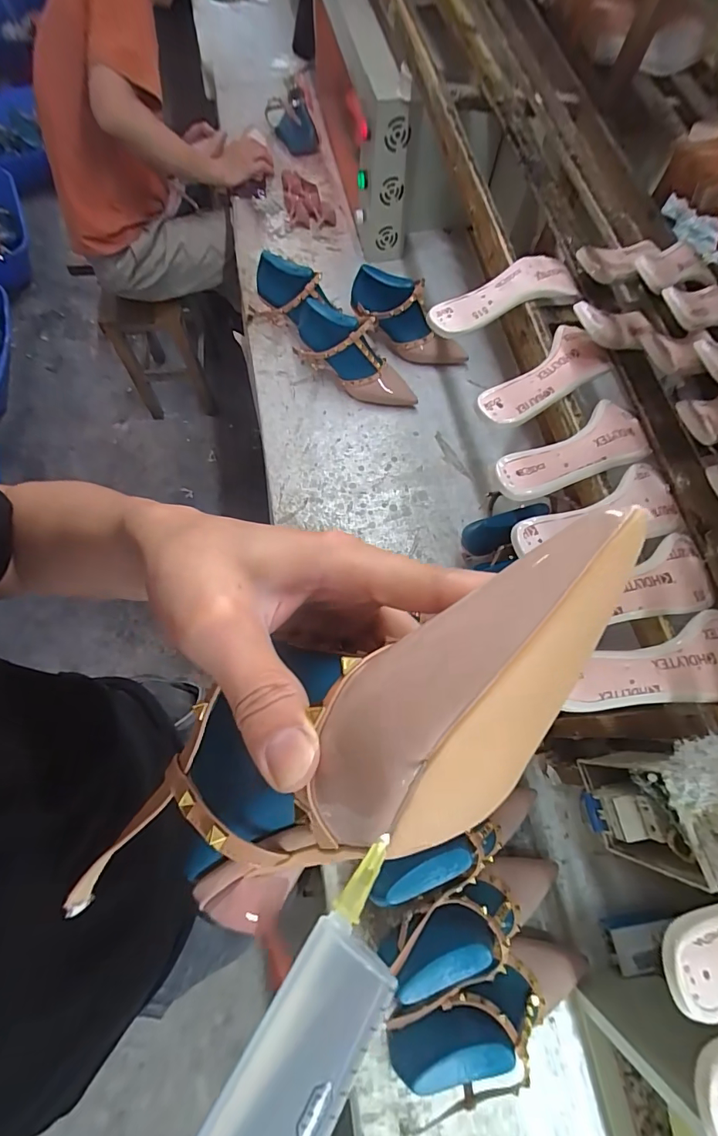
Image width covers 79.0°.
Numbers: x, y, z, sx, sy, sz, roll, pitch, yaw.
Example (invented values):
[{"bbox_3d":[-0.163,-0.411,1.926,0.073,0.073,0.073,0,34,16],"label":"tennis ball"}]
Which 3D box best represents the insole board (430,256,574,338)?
[{"bbox_3d":[0.167,-0.324,0.520,0.184,0.025,0.059,-24,73,-10],"label":"insole board"}]

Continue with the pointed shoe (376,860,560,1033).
[{"bbox_3d":[0.148,0.419,0.512,0.253,0.092,0.091,-8,68,-33],"label":"pointed shoe"}]

